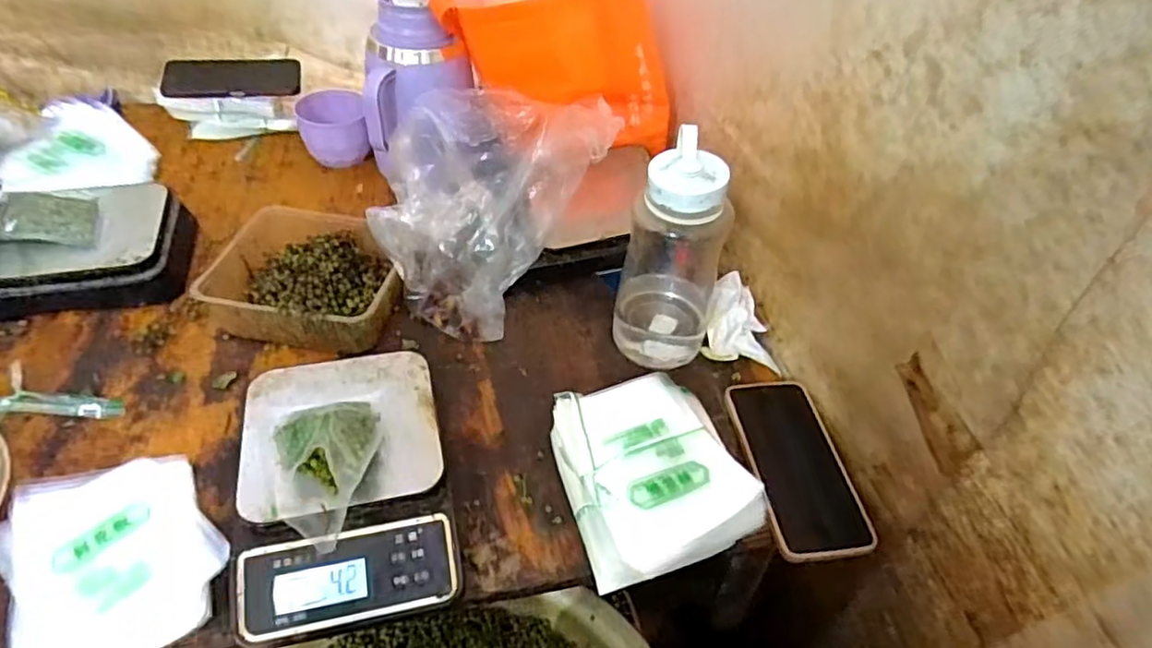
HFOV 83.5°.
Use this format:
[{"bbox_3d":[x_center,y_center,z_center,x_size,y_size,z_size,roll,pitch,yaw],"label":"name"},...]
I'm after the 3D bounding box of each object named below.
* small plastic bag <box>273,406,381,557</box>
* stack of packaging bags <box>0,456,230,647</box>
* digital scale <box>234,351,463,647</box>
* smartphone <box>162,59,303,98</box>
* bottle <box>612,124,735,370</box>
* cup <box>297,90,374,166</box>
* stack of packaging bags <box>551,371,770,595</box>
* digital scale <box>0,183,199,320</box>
[{"bbox_3d":[-0.177,0.096,0.460,0.072,0.048,0.127,-10,47,-15],"label":"small plastic bag"},{"bbox_3d":[-0.330,0.162,0.458,0.126,0.018,0.163,-26,53,-28],"label":"stack of packaging bags"},{"bbox_3d":[-0.177,0.120,0.500,0.146,0.054,0.209,-8,47,-14],"label":"digital scale"},{"bbox_3d":[-0.446,-0.323,0.840,0.160,0.012,0.063,-5,71,-16],"label":"smartphone"},{"bbox_3d":[0.091,-0.053,0.590,0.078,0.208,0.077,36,52,27],"label":"bottle"},{"bbox_3d":[-0.312,-0.253,0.837,0.086,0.068,0.071,-8,47,-14],"label":"cup"},{"bbox_3d":[0.058,0.121,0.510,0.126,0.073,0.151,-15,49,-20],"label":"stack of packaging bags"},{"bbox_3d":[-0.519,-0.076,0.653,0.217,0.055,0.153,-10,47,-15],"label":"digital scale"}]

